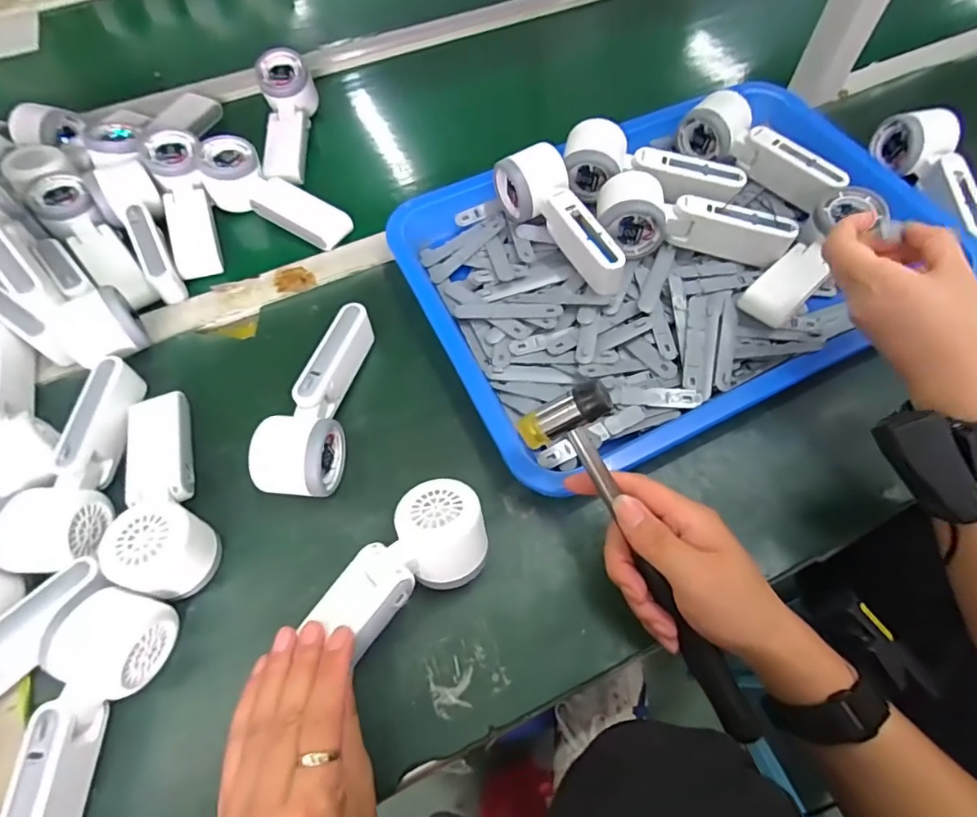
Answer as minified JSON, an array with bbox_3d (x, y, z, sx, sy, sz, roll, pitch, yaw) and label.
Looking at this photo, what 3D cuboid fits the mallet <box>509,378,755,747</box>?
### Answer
[{"bbox_3d":[0.103,0.095,0.337,0.235,0.062,0.027,60,32,0],"label":"mallet"}]

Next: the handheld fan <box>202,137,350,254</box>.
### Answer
[{"bbox_3d":[-0.216,-0.213,0.534,0.159,0.037,0.055,31,65,2],"label":"handheld fan"}]

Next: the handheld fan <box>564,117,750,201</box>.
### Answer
[{"bbox_3d":[0.148,-0.218,0.482,0.160,0.042,0.054,17,64,11],"label":"handheld fan"}]

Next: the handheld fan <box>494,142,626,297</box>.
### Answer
[{"bbox_3d":[0.064,-0.167,0.466,0.056,0.050,0.164,-22,63,-9],"label":"handheld fan"}]

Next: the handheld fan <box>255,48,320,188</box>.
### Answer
[{"bbox_3d":[-0.227,-0.318,0.595,0.053,0.047,0.170,-5,75,-2],"label":"handheld fan"}]

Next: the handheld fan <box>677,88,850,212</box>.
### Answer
[{"bbox_3d":[0.264,-0.247,0.507,0.048,0.048,0.162,-36,67,-16],"label":"handheld fan"}]

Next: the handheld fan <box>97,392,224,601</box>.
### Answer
[{"bbox_3d":[-0.246,0.059,0.389,0.055,0.053,0.161,-23,64,-10],"label":"handheld fan"}]

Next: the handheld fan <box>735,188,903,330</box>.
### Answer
[{"bbox_3d":[0.277,-0.132,0.449,0.162,0.037,0.057,-39,67,-17],"label":"handheld fan"}]

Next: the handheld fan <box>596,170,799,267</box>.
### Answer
[{"bbox_3d":[0.177,-0.164,0.458,0.163,0.051,0.055,3,62,3],"label":"handheld fan"}]

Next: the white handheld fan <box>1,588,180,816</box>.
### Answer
[{"bbox_3d":[-0.255,0.197,0.316,0.057,0.049,0.165,12,63,8],"label":"white handheld fan"}]

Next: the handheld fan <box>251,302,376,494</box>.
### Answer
[{"bbox_3d":[-0.137,-0.009,0.421,0.056,0.054,0.167,5,62,5],"label":"handheld fan"}]

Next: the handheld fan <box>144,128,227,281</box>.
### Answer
[{"bbox_3d":[-0.300,-0.203,0.522,0.048,0.037,0.165,-16,84,-8],"label":"handheld fan"}]

